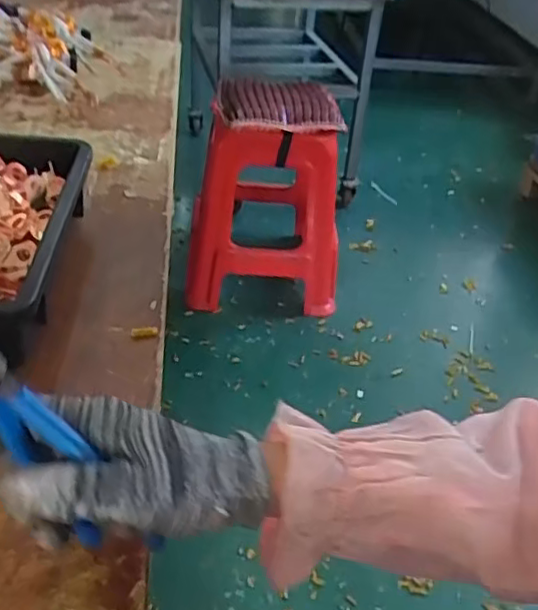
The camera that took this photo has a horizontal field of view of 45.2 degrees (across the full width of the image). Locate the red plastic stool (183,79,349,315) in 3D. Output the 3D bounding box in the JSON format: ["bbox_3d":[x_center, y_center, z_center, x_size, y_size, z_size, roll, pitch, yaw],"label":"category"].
[{"bbox_3d":[0.003,-0.295,1.671,0.390,0.517,0.394,6,37,-2],"label":"red plastic stool"}]

